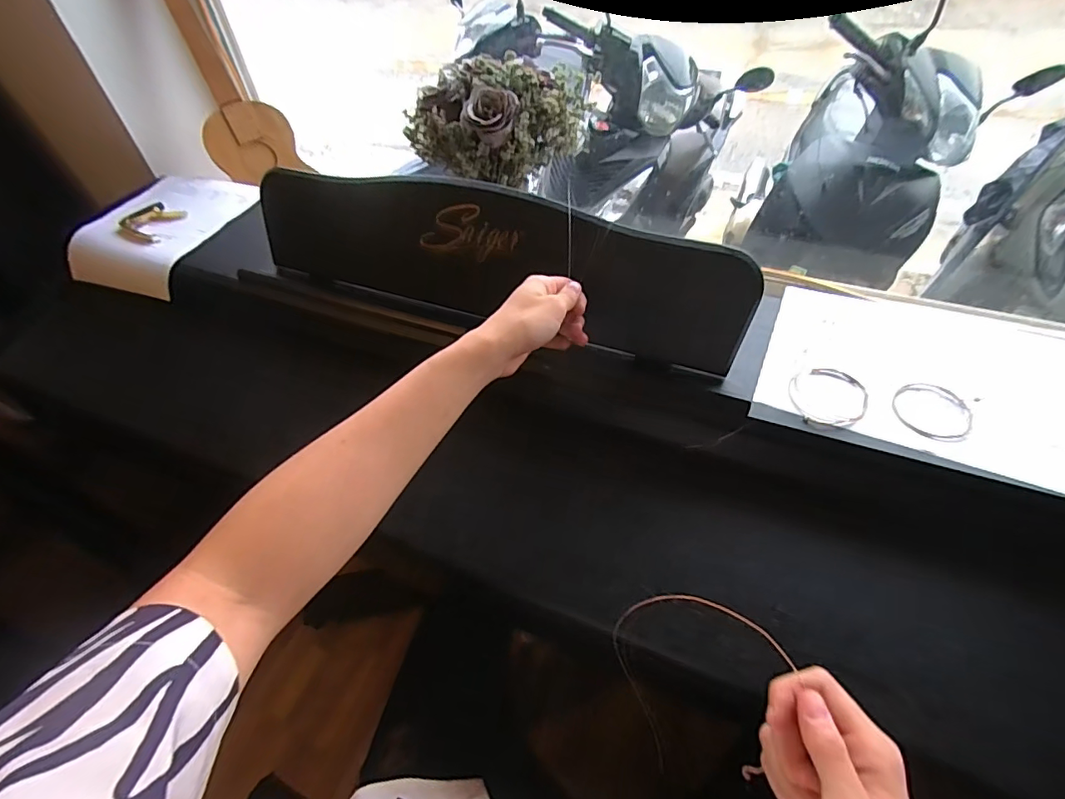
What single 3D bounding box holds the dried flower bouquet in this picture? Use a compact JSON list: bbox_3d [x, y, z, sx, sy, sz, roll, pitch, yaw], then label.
[{"bbox_3d":[-0.051,-0.360,0.649,0.204,0.133,0.137,-12,49,-8],"label":"dried flower bouquet"}]

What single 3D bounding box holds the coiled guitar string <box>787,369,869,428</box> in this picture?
[{"bbox_3d":[0.289,-0.004,0.486,0.070,0.009,0.078,18,55,16],"label":"coiled guitar string"}]

